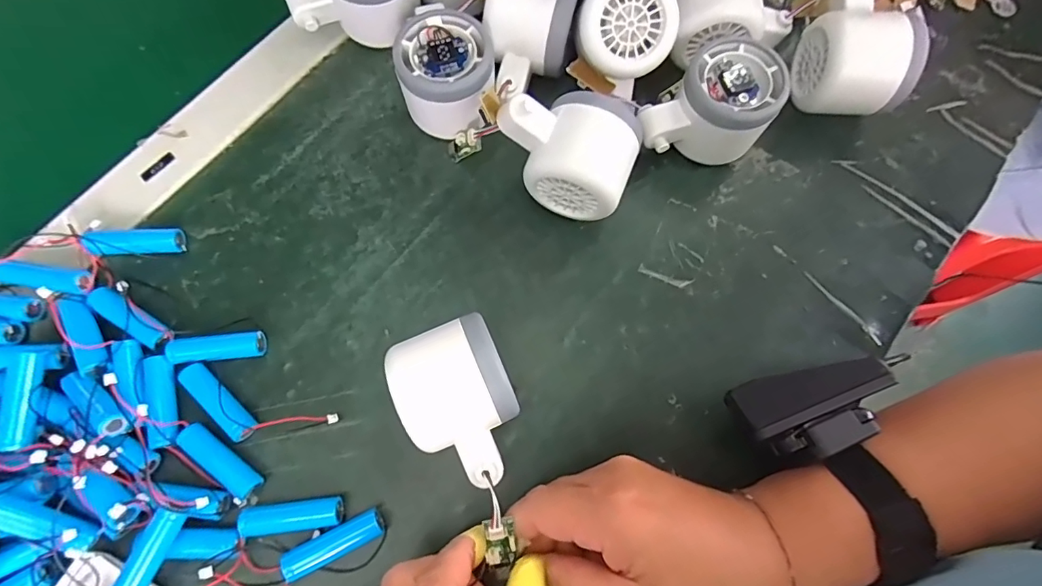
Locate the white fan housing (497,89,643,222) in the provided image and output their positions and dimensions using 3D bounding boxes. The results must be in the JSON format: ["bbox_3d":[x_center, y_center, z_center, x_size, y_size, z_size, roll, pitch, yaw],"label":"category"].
[{"bbox_3d":[0.026,-0.082,0.294,0.080,0.062,0.053,19,75,3],"label":"white fan housing"}]

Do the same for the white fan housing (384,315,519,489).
[{"bbox_3d":[-0.031,0.058,0.256,0.053,0.062,0.080,-23,77,-7],"label":"white fan housing"}]

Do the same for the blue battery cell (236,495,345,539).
[{"bbox_3d":[-0.120,0.119,0.262,0.050,0.015,0.015,-6,75,-3],"label":"blue battery cell"}]

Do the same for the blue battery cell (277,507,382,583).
[{"bbox_3d":[-0.097,0.130,0.257,0.048,0.017,0.014,-25,77,-8],"label":"blue battery cell"}]

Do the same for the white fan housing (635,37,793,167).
[{"bbox_3d":[0.116,-0.108,0.307,0.080,0.053,0.061,-44,80,-12],"label":"white fan housing"}]

